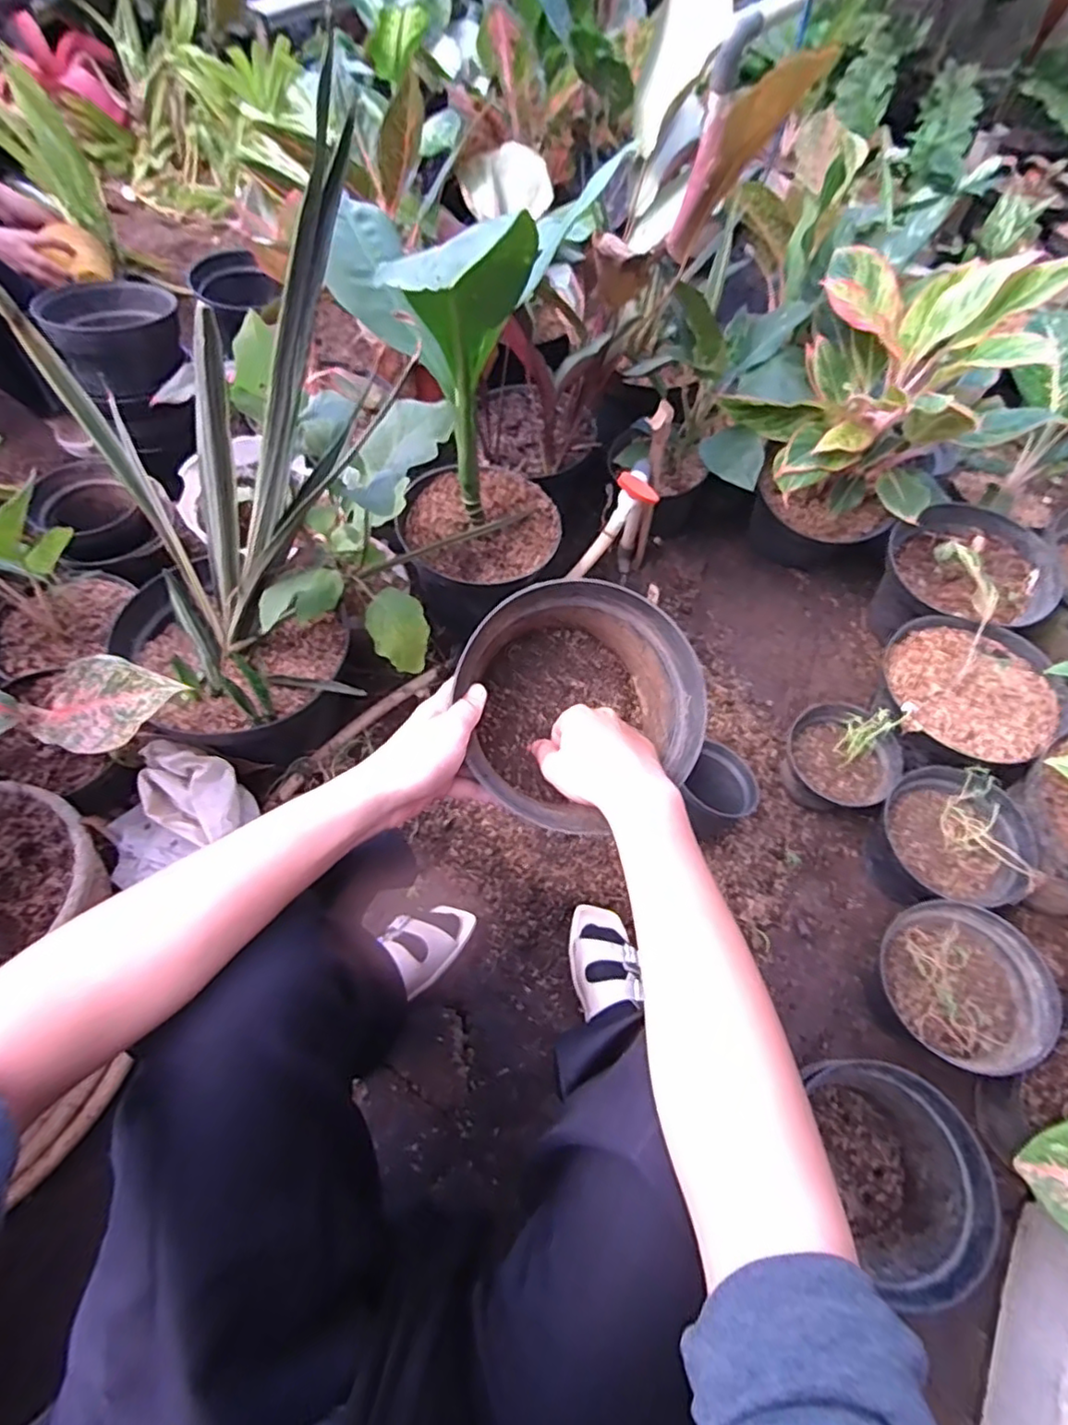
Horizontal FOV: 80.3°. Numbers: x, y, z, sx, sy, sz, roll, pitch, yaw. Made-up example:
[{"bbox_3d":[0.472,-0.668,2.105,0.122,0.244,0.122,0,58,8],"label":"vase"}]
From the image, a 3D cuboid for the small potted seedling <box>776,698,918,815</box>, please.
[{"bbox_3d":[0.426,0.064,0.890,0.144,0.136,0.143,25,62,10],"label":"small potted seedling"}]

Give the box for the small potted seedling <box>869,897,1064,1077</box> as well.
[{"bbox_3d":[0.483,0.320,0.744,0.154,0.138,0.170,-12,62,-11],"label":"small potted seedling"}]

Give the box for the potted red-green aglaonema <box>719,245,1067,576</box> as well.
[{"bbox_3d":[0.463,-0.405,0.975,0.324,0.474,0.293,27,62,11],"label":"potted red-green aglaonema"}]

